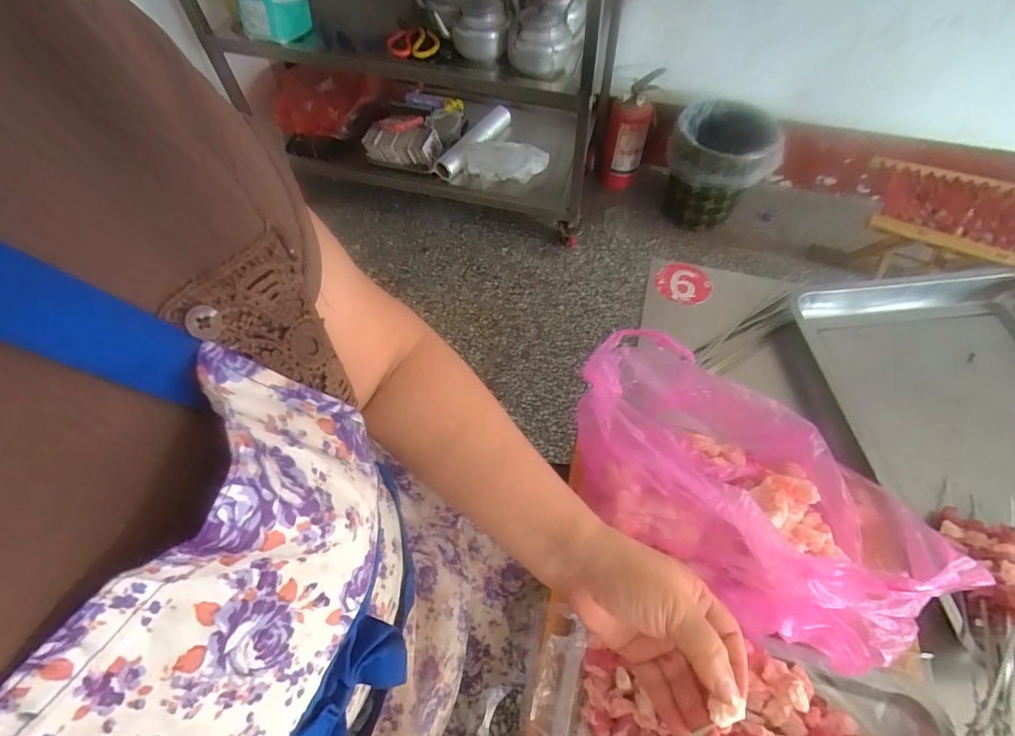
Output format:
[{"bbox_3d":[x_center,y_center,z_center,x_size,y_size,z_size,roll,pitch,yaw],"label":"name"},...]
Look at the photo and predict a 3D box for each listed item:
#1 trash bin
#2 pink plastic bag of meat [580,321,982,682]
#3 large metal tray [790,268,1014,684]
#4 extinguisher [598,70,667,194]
[{"bbox_3d":[0.570,-0.558,1.330,0.259,0.257,0.312,16,60,12],"label":"trash bin"},{"bbox_3d":[0.201,0.092,0.438,0.322,0.123,0.189,35,65,21],"label":"pink plastic bag of meat"},{"bbox_3d":[0.561,0.079,0.549,0.348,0.054,0.432,-6,58,-2],"label":"large metal tray"},{"bbox_3d":[0.340,-0.663,1.392,0.114,0.280,0.137,15,60,11],"label":"extinguisher"}]

